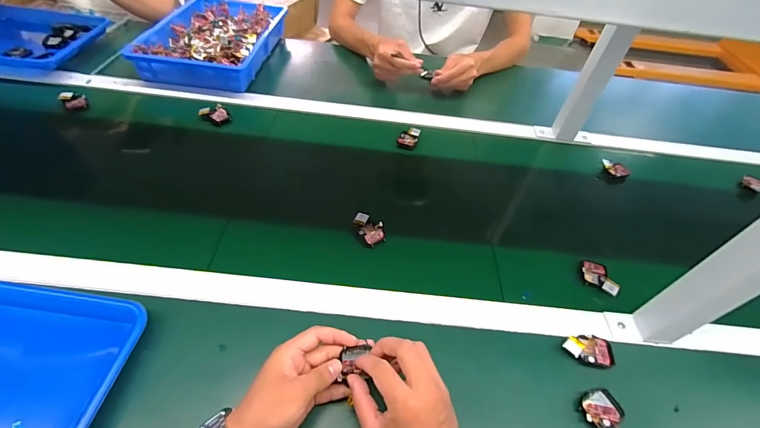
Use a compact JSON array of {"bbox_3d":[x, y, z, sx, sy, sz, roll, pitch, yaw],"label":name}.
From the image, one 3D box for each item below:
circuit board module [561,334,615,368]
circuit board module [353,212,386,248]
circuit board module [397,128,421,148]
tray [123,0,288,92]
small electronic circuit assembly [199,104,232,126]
[{"bbox_3d":[0.259,0.167,0.453,0.058,0.010,0.034,9,49,2],"label":"circuit board module"},{"bbox_3d":[-0.017,0.020,0.565,0.035,0.017,0.058,-19,54,-21],"label":"circuit board module"},{"bbox_3d":[0.059,-0.154,0.730,0.037,0.010,0.048,22,50,12],"label":"circuit board module"},{"bbox_3d":[-0.380,-0.408,0.850,0.251,0.060,0.356,9,49,1],"label":"tray"},{"bbox_3d":[-0.322,-0.195,0.718,0.060,0.023,0.034,25,51,15],"label":"small electronic circuit assembly"}]

